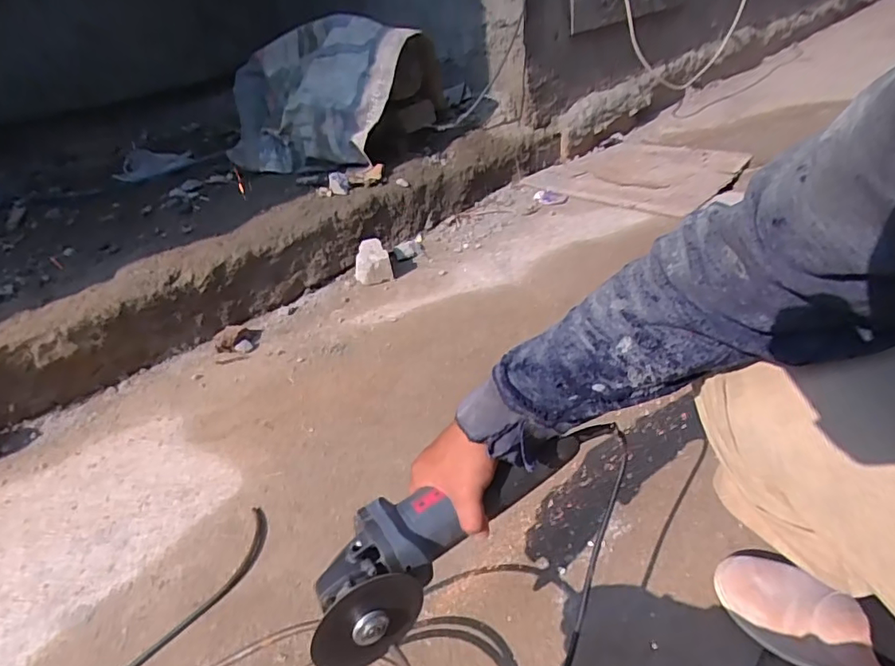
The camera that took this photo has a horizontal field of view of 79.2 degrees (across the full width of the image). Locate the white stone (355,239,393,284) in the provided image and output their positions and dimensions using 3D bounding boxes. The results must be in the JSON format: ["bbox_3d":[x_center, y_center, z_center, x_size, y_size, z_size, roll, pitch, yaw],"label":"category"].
[{"bbox_3d":[-0.199,-0.184,1.413,0.093,0.092,0.104,-13,35,-9],"label":"white stone"}]

